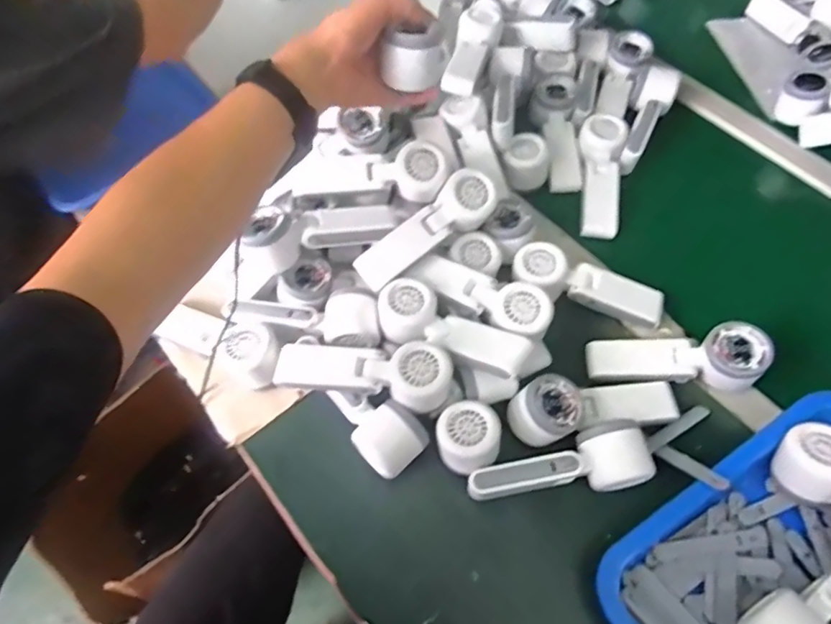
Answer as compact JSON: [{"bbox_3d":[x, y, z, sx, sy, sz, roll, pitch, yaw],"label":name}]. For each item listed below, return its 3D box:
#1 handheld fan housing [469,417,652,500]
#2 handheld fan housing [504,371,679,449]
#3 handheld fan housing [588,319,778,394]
[{"bbox_3d":[0.132,0.144,0.495,0.166,0.046,0.054,-9,61,-4],"label":"handheld fan housing"},{"bbox_3d":[0.176,0.094,0.525,0.161,0.044,0.057,-2,60,-15],"label":"handheld fan housing"},{"bbox_3d":[0.264,0.050,0.550,0.169,0.048,0.056,-4,59,16],"label":"handheld fan housing"}]

